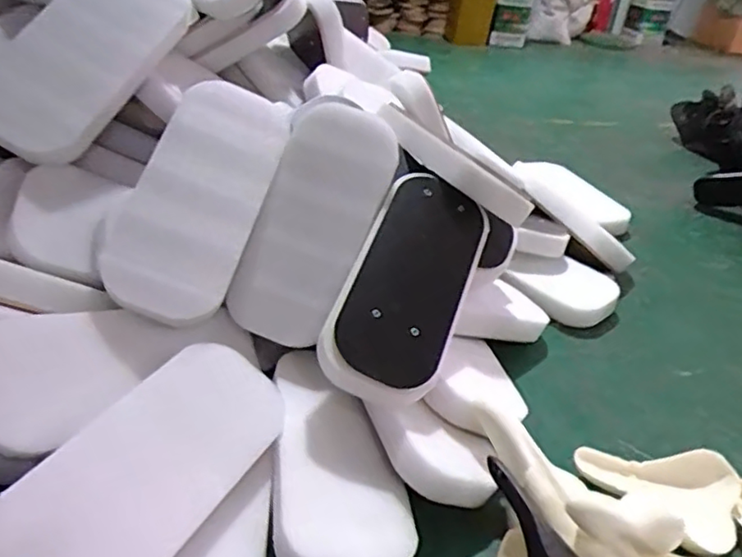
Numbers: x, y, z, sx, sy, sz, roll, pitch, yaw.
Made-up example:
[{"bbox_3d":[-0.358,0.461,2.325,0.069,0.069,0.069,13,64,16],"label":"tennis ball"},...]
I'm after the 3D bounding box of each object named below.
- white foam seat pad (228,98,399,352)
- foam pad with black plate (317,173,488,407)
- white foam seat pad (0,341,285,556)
[{"bbox_3d":[-0.101,-0.104,1.095,0.189,0.437,0.044,26,-6,-11],"label":"white foam seat pad"},{"bbox_3d":[0.069,0.002,1.076,0.199,0.045,0.438,25,59,1],"label":"foam pad with black plate"},{"bbox_3d":[-0.295,0.258,0.841,0.197,0.033,0.422,45,51,1],"label":"white foam seat pad"}]

